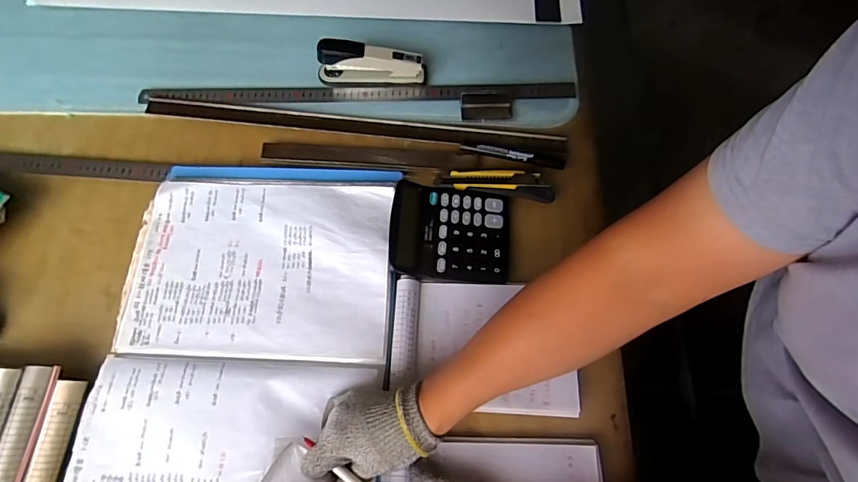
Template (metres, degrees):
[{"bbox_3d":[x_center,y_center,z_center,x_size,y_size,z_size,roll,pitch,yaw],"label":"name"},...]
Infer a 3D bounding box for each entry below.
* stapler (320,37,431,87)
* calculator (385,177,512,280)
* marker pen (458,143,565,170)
[{"bbox_3d":[-0.082,-0.246,0.607,0.149,0.062,0.030,-1,68,2],"label":"stapler"},{"bbox_3d":[0.026,-0.011,0.527,0.140,0.032,0.117,1,69,3],"label":"calculator"},{"bbox_3d":[0.110,-0.114,0.578,0.136,0.011,0.016,13,70,8],"label":"marker pen"}]

